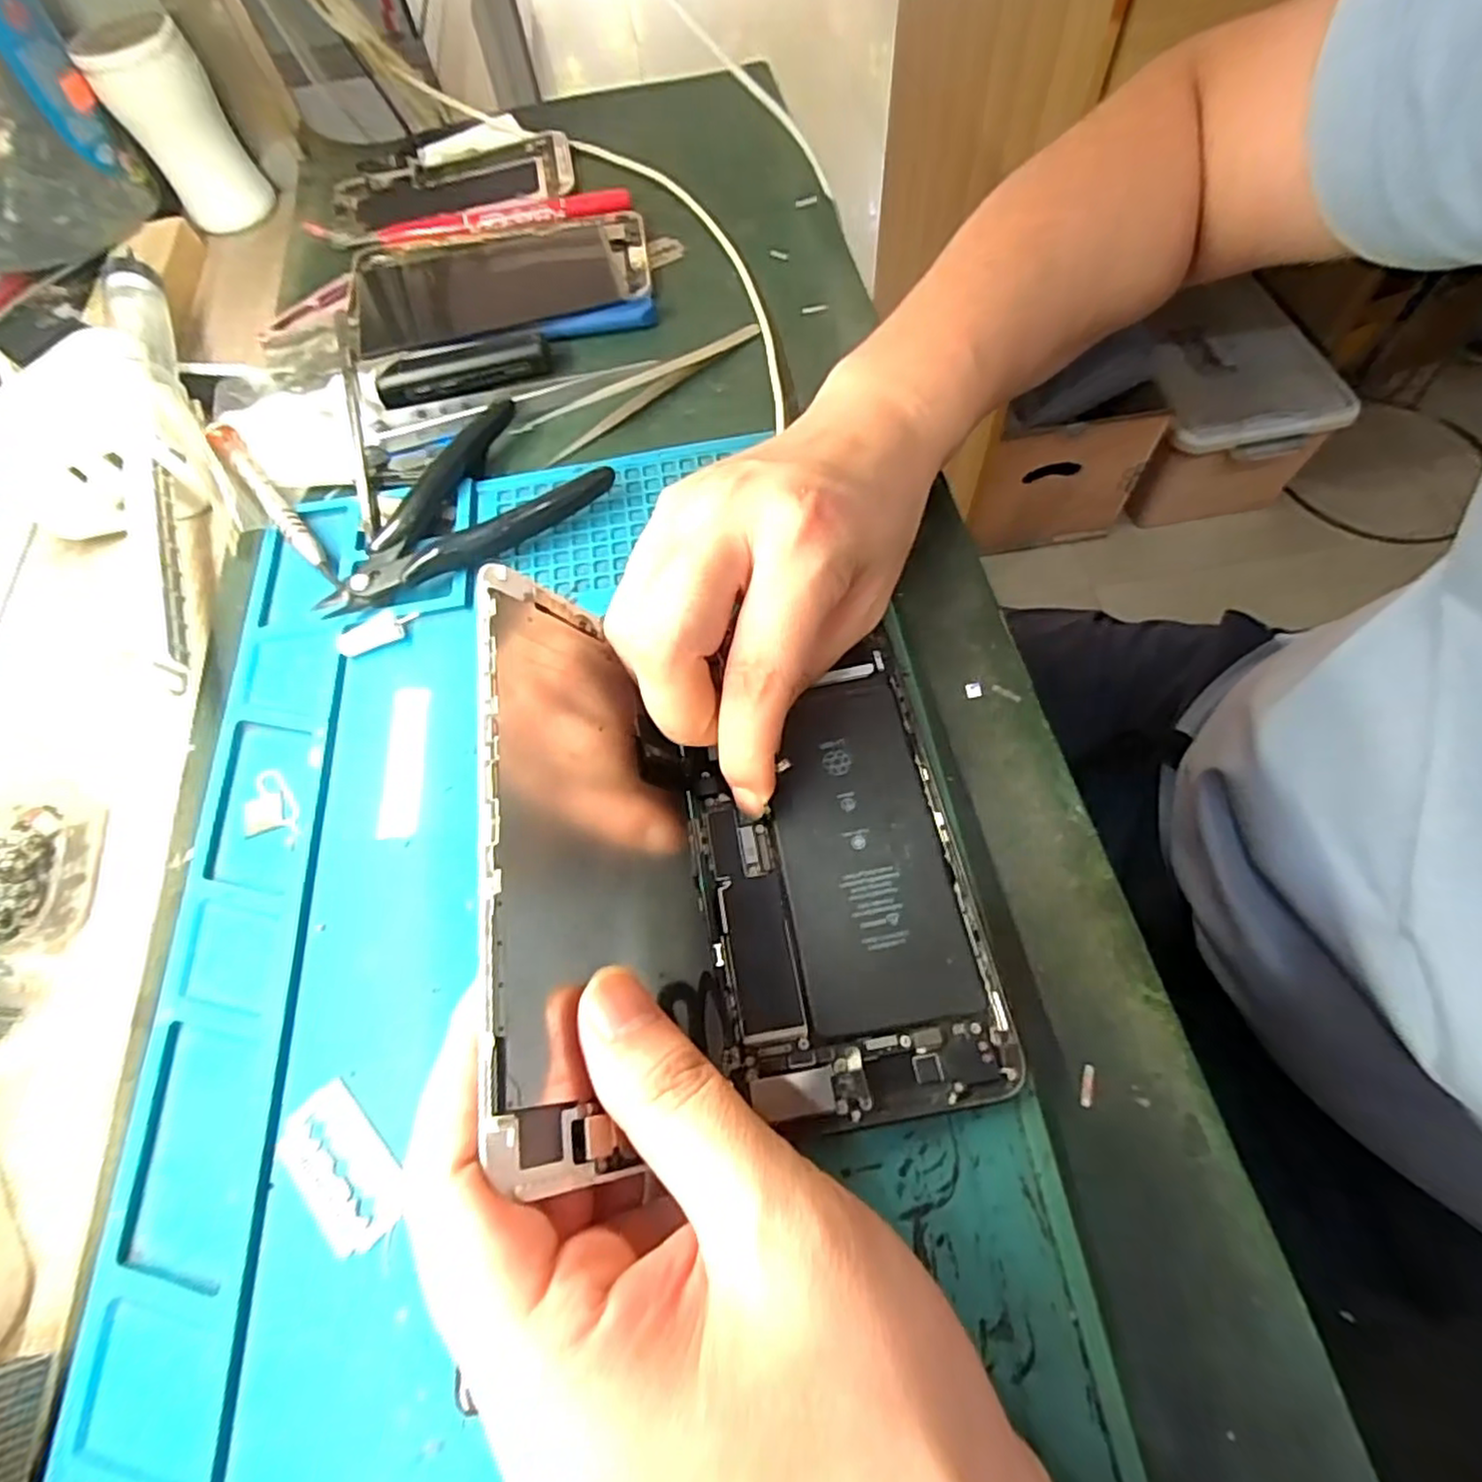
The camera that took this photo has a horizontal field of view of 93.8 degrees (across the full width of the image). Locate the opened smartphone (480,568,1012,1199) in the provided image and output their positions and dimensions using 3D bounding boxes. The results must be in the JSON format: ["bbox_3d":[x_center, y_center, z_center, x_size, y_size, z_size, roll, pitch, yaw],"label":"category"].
[{"bbox_3d":[-0.002,0.024,0.189,0.127,0.071,0.147,-10,64,-1],"label":"opened smartphone"}]

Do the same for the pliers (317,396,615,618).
[{"bbox_3d":[-0.124,-0.104,0.288,0.116,0.015,0.083,-32,66,-11],"label":"pliers"}]

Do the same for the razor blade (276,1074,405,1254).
[{"bbox_3d":[-0.108,0.115,0.187,0.042,0.004,0.023,38,72,19],"label":"razor blade"}]

